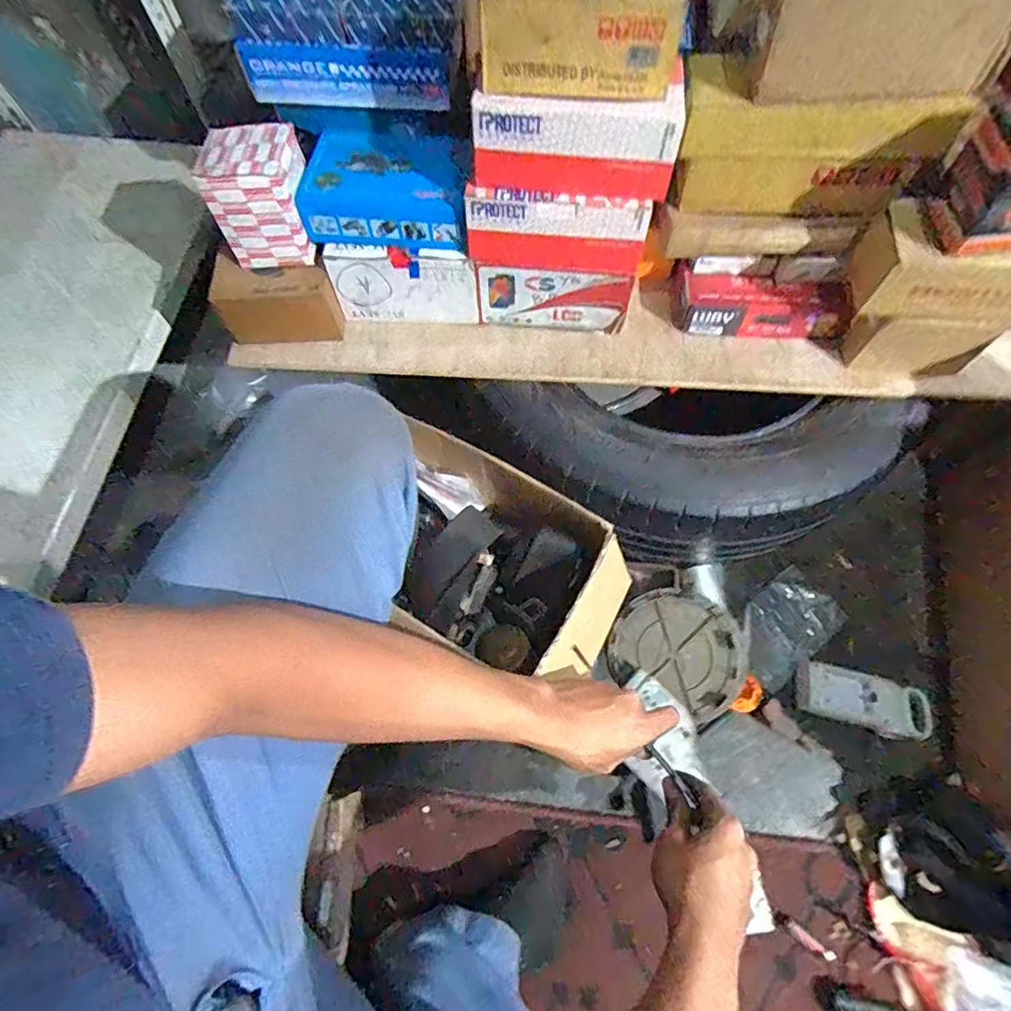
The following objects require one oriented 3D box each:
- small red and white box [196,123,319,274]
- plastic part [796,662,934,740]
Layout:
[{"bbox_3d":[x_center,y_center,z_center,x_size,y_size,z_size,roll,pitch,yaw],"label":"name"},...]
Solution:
[{"bbox_3d":[-0.262,-0.334,0.574,0.094,0.100,0.092,-5,67,-1],"label":"small red and white box"},{"bbox_3d":[0.438,0.239,0.652,0.142,0.027,0.067,16,68,7],"label":"plastic part"}]

